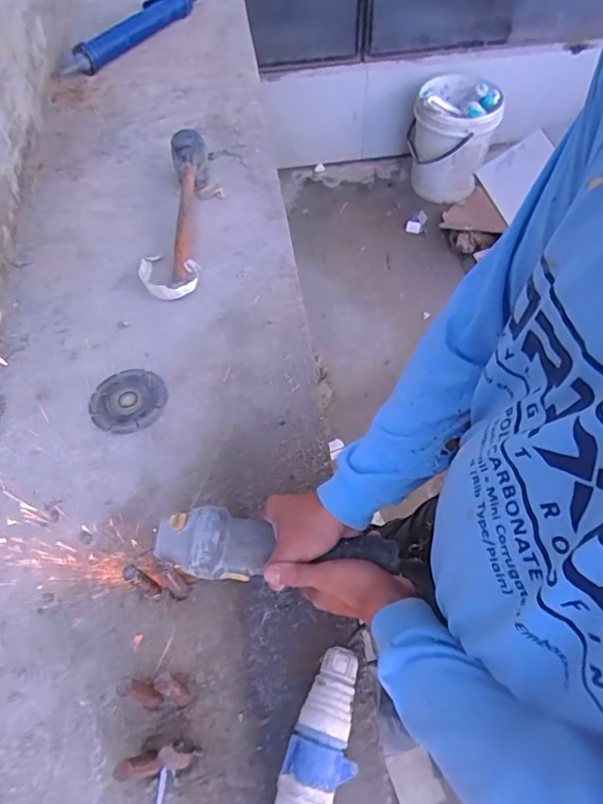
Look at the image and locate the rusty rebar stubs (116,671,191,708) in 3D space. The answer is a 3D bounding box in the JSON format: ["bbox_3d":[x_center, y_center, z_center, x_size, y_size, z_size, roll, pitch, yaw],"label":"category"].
[{"bbox_3d":[-0.141,0.280,0.514,0.050,0.087,0.030,-3,57,0],"label":"rusty rebar stubs"}]

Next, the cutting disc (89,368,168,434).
[{"bbox_3d":[-0.242,-0.003,0.737,0.101,0.004,0.103,-1,57,1],"label":"cutting disc"}]

